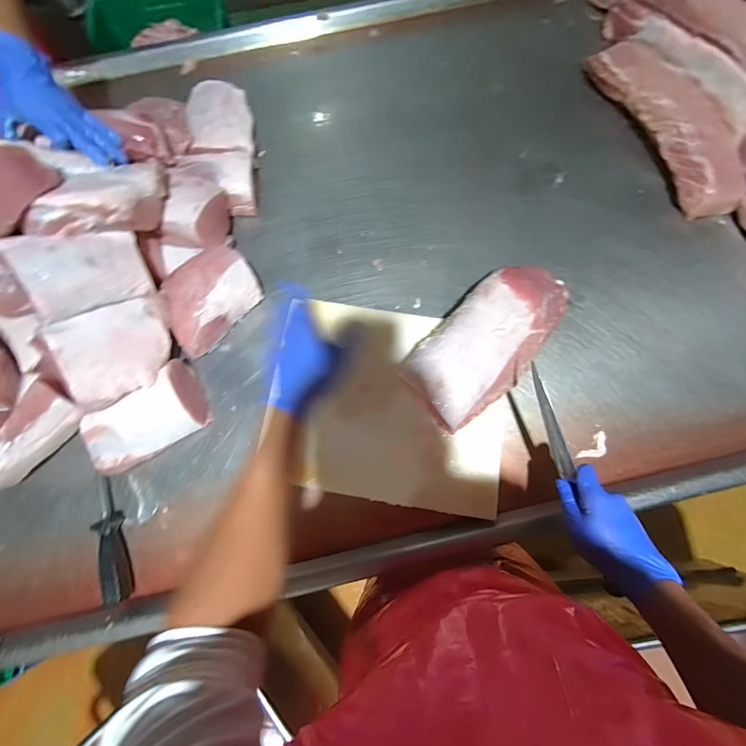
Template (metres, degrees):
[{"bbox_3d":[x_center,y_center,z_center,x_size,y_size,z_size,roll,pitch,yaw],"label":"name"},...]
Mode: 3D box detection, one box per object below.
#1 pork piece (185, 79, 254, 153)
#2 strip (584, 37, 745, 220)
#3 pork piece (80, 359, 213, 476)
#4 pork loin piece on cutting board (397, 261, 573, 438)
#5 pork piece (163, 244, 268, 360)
[{"bbox_3d":[-0.301,-0.499,0.741,0.116,0.059,0.183,-10,75,-1],"label":"pork piece"},{"bbox_3d":[0.564,-0.478,0.704,0.124,0.066,0.401,-22,77,-4],"label":"strip"},{"bbox_3d":[-0.364,0.075,0.590,0.182,0.074,0.106,-34,78,-6],"label":"pork piece"},{"bbox_3d":[0.183,-0.056,0.564,0.141,0.057,0.299,43,80,12],"label":"pork loin piece on cutting board"},{"bbox_3d":[-0.281,-0.127,0.638,0.174,0.081,0.119,-42,79,-8],"label":"pork piece"}]

